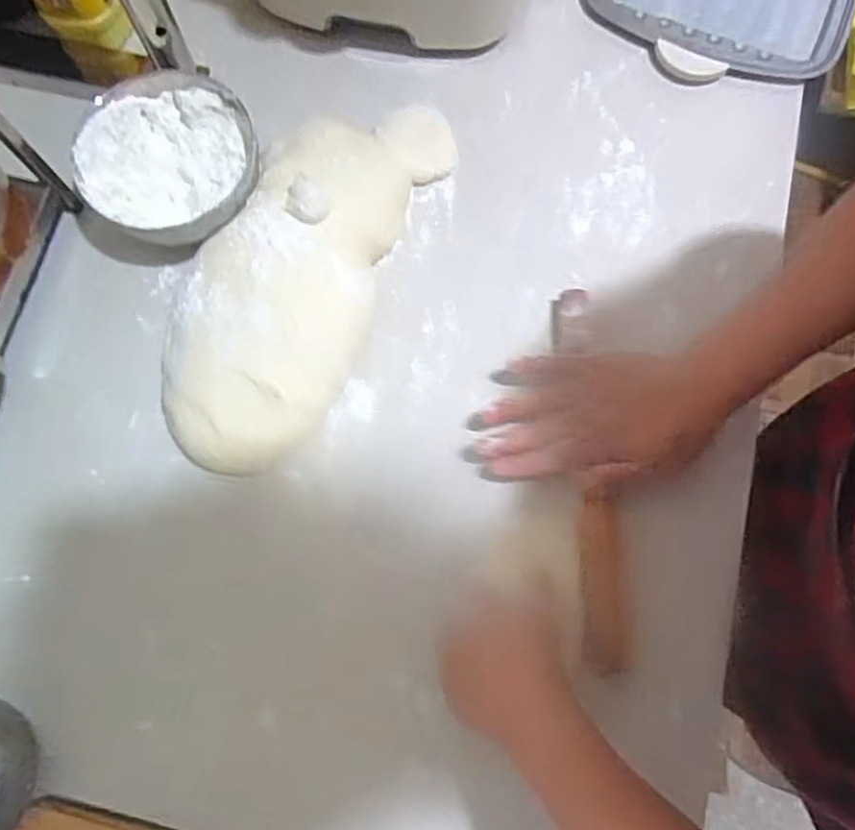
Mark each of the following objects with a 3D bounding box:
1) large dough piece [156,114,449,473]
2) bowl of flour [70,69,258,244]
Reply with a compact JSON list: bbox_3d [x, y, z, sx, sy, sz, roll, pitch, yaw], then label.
[{"bbox_3d":[-0.100,-0.119,0.521,0.137,0.049,0.330,23,77,6],"label":"large dough piece"},{"bbox_3d":[-0.204,-0.200,0.543,0.134,0.060,0.141,0,75,0],"label":"bowl of flour"}]

